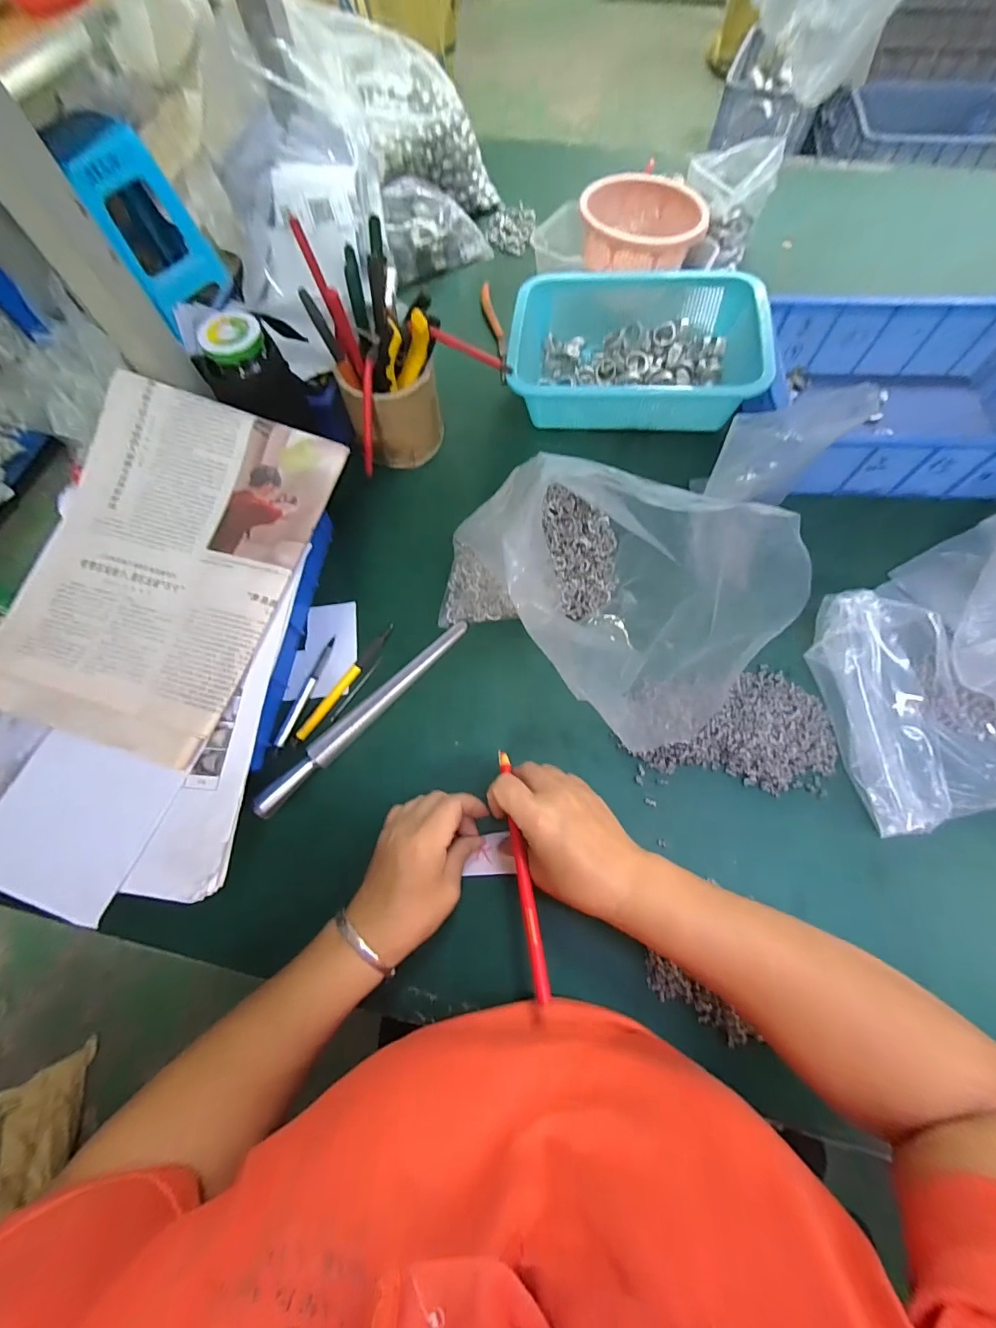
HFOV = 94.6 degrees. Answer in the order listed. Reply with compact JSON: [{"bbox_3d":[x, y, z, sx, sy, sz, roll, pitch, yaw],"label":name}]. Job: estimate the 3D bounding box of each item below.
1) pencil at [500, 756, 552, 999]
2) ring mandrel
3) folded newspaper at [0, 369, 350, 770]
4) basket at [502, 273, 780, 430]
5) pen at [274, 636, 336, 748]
[{"bbox_3d":[0.017,0.144,0.332,0.010,0.005,0.164,-9,61,-2],"label":"pencil"},{"bbox_3d":[-0.117,0.038,0.414,0.021,0.021,0.237,38,74,15],"label":"ring mandrel"},{"bbox_3d":[-0.265,-0.083,0.356,0.204,0.043,0.282,16,71,7],"label":"folded newspaper"},{"bbox_3d":[0.152,-0.362,0.525,0.265,0.076,0.206,6,68,4],"label":"basket"},{"bbox_3d":[-0.178,0.024,0.428,0.008,0.005,0.112,17,70,8],"label":"pen"}]

